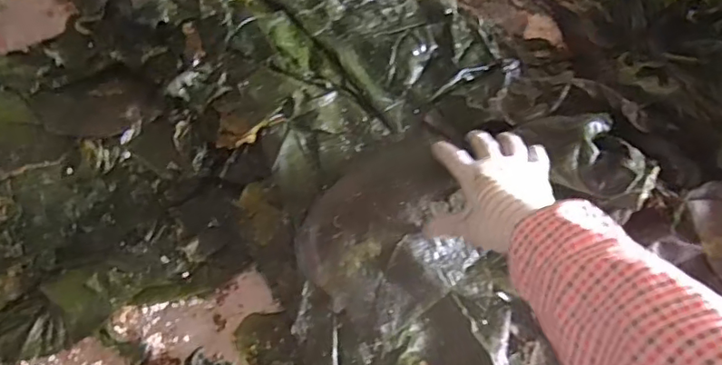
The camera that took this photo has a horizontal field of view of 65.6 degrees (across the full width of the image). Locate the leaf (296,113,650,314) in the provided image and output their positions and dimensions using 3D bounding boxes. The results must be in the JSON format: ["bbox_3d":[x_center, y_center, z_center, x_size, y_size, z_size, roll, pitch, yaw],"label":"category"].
[{"bbox_3d":[0.116,0.006,0.622,0.381,0.026,0.146,-18,70,-4],"label":"leaf"}]

